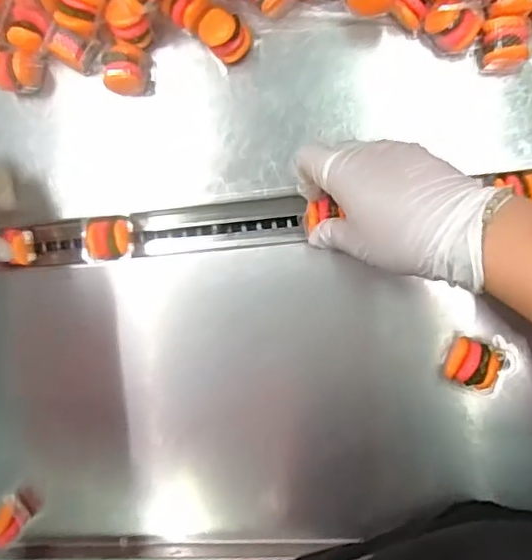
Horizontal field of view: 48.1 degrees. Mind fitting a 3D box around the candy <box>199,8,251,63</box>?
[{"bbox_3d":[-0.029,-0.175,0.427,0.029,0.027,0.030,0,91,10],"label":"candy"}]

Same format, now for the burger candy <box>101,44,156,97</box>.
[{"bbox_3d":[-0.102,-0.156,0.449,0.030,0.034,0.032,-5,91,10],"label":"burger candy"}]

